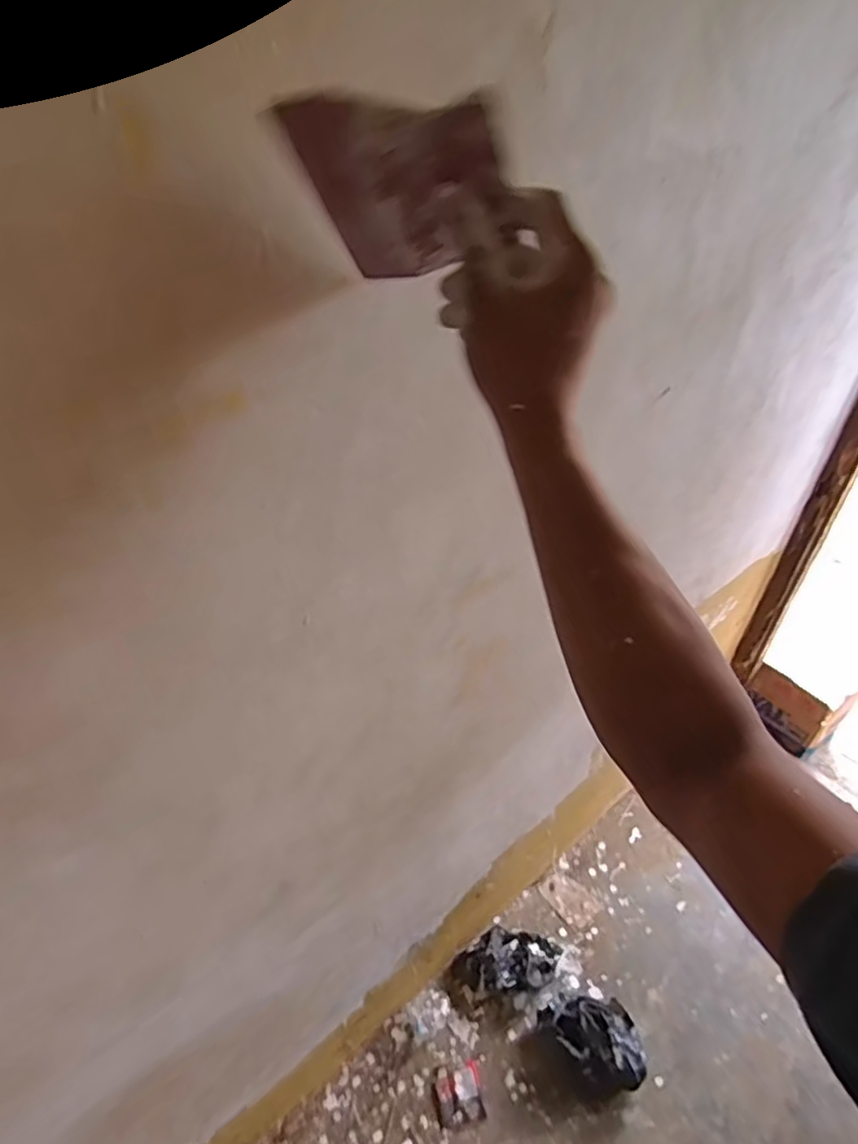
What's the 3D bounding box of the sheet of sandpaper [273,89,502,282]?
[{"bbox_3d":[-0.010,-0.195,0.321,0.100,0.112,0.009,8,76,19],"label":"sheet of sandpaper"}]

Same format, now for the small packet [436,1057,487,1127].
[{"bbox_3d":[0.059,0.987,1.169,0.082,0.009,0.087,-6,37,-11],"label":"small packet"}]

